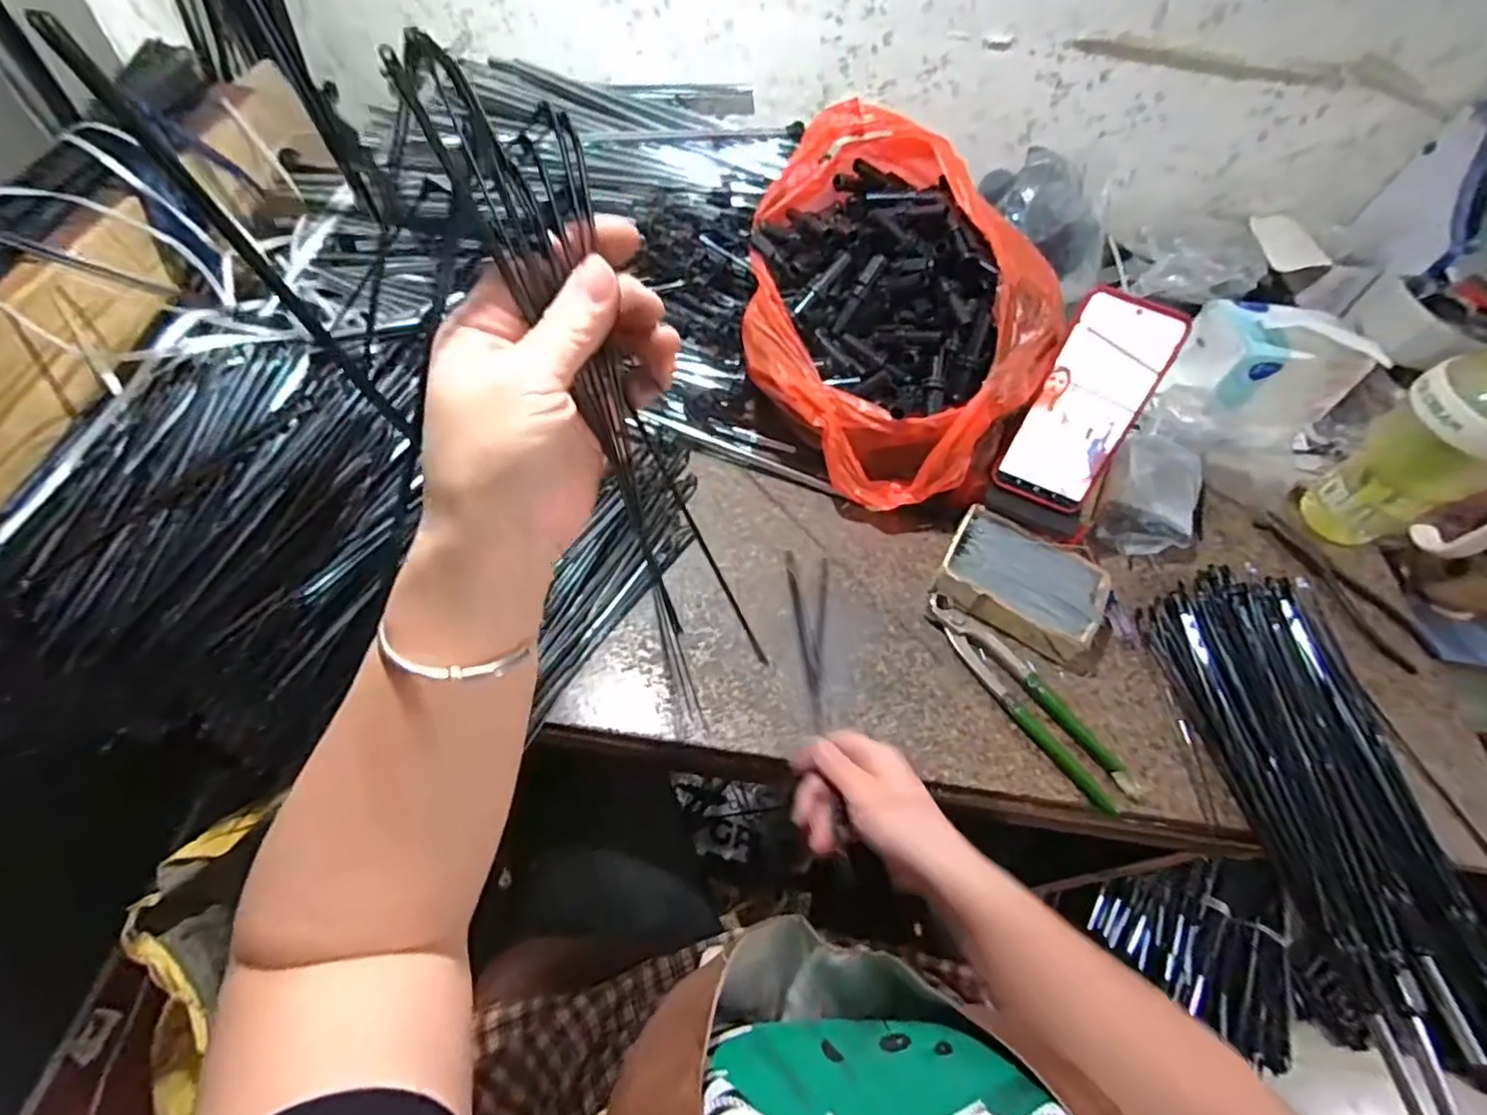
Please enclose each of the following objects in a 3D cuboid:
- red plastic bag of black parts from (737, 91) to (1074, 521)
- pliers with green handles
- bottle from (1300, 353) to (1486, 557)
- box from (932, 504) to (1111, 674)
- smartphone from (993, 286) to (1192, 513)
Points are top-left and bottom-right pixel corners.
[{"bbox_3d":[0.130,-0.207,0.569,0.244,0.231,0.268,5,56,-1],"label":"red plastic bag of black parts"},{"bbox_3d":[0.221,0.105,0.496,0.040,0.020,0.194,-29,63,-21],"label":"pliers with green handles"},{"bbox_3d":[0.618,-0.090,0.533,0.111,0.250,0.129,-20,60,-17],"label":"bottle"},{"bbox_3d":[0.240,0.023,0.539,0.137,0.042,0.094,24,57,12],"label":"box"},{"bbox_3d":[0.270,-0.120,0.504,0.079,0.163,0.015,26,29,13],"label":"smartphone"}]

